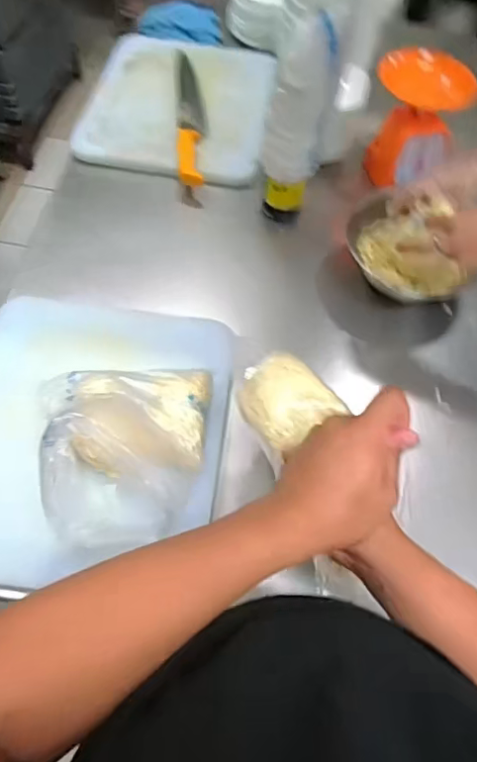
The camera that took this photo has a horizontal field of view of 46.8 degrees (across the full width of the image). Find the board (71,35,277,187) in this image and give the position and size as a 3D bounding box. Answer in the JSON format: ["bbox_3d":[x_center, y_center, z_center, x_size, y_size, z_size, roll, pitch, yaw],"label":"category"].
[{"bbox_3d":[-0.114,-0.532,1.057,0.347,0.023,0.377,6,63,5],"label":"board"}]

